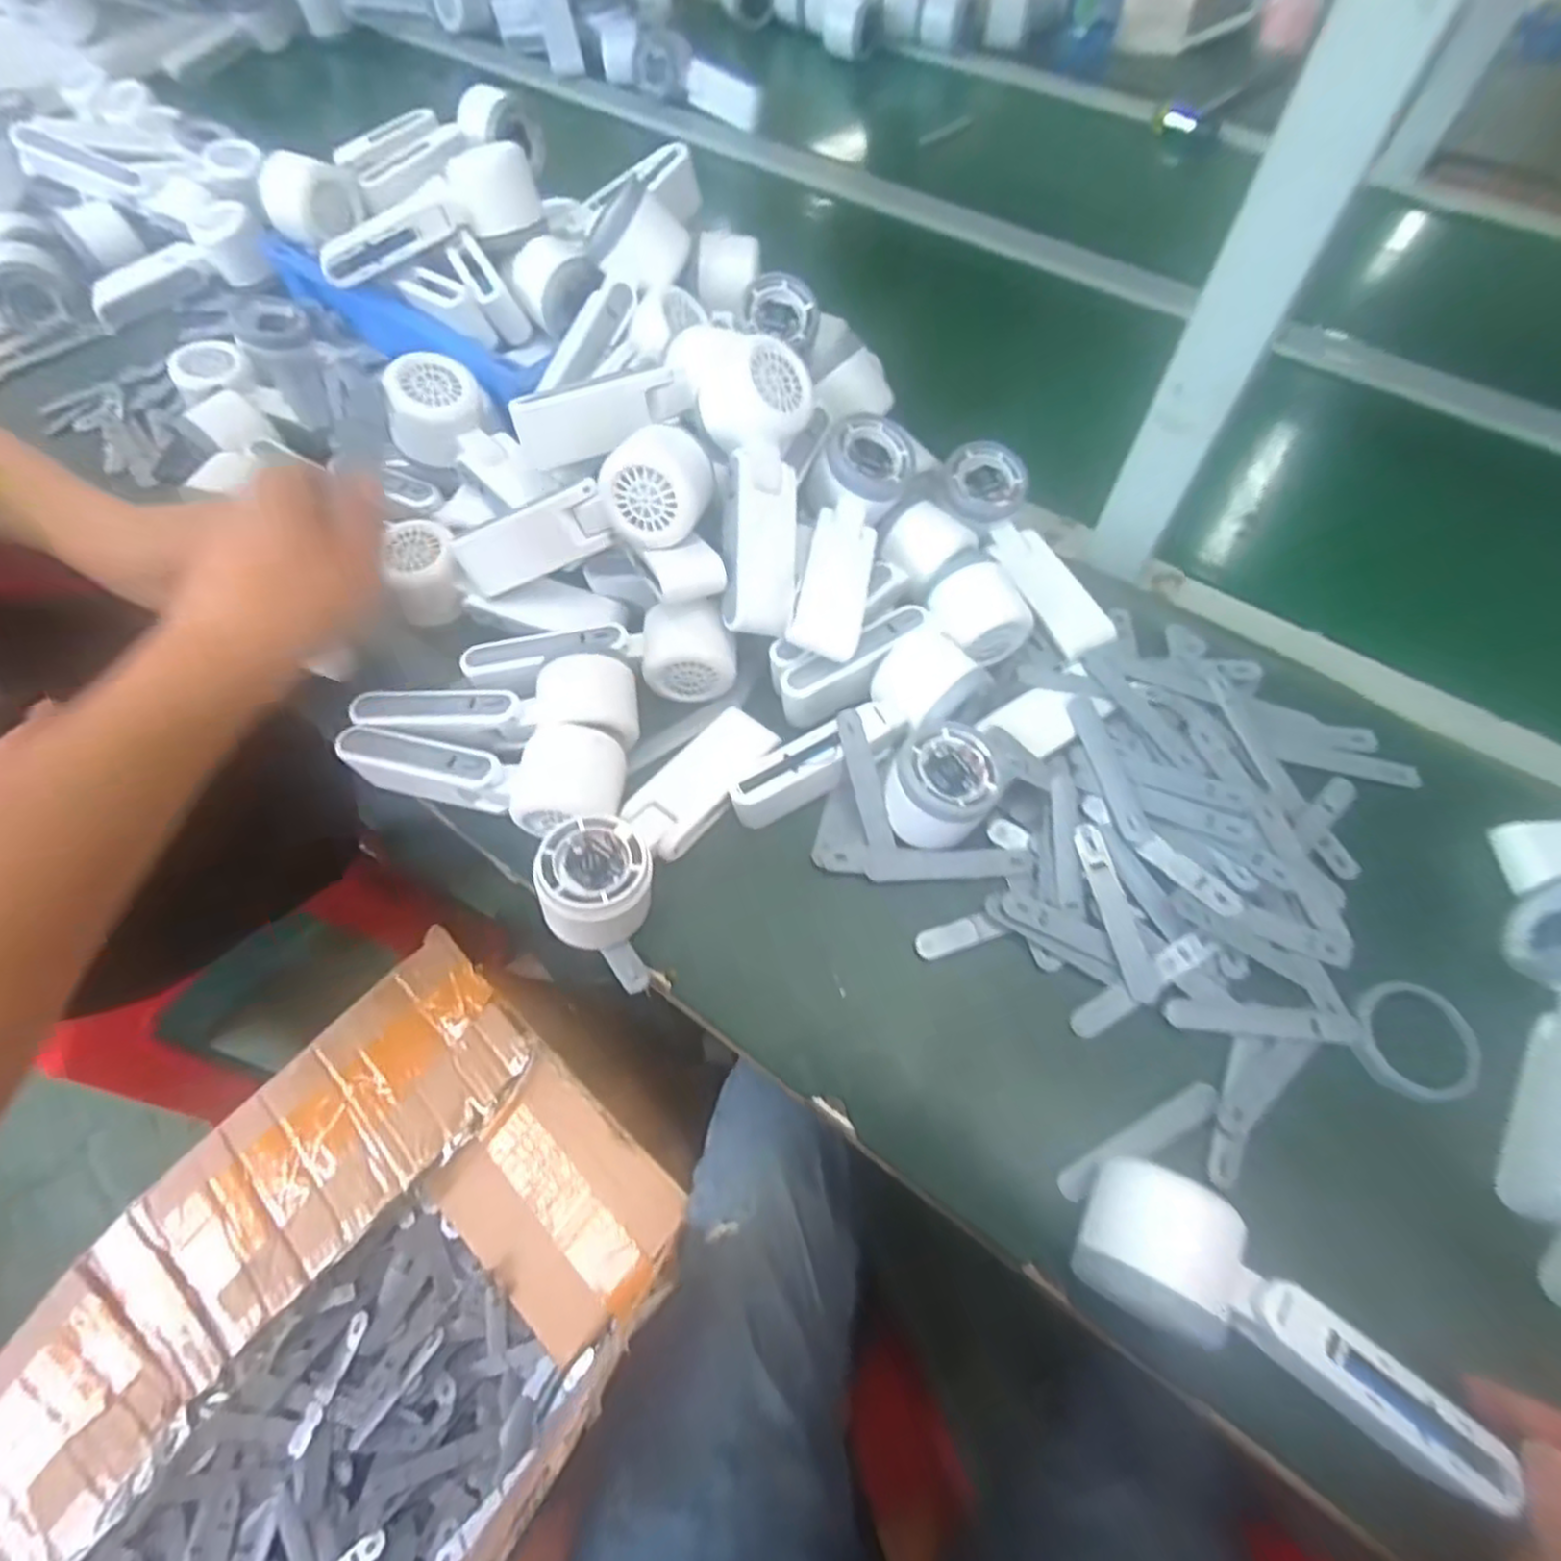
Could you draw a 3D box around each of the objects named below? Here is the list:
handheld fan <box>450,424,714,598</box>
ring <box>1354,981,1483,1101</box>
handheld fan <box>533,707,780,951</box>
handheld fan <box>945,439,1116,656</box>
[{"bbox_3d":[-0.127,-0.157,0.457,0.184,0.057,0.046,-12,36,26],"label":"handheld fan"},{"bbox_3d":[0.329,0.133,0.378,0.058,0.004,0.060,0,63,0],"label":"ring"},{"bbox_3d":[-0.067,0.017,0.411,0.059,0.052,0.167,32,68,15],"label":"handheld fan"},{"bbox_3d":[0.167,-0.158,0.500,0.055,0.037,0.162,-30,86,-14],"label":"handheld fan"}]

